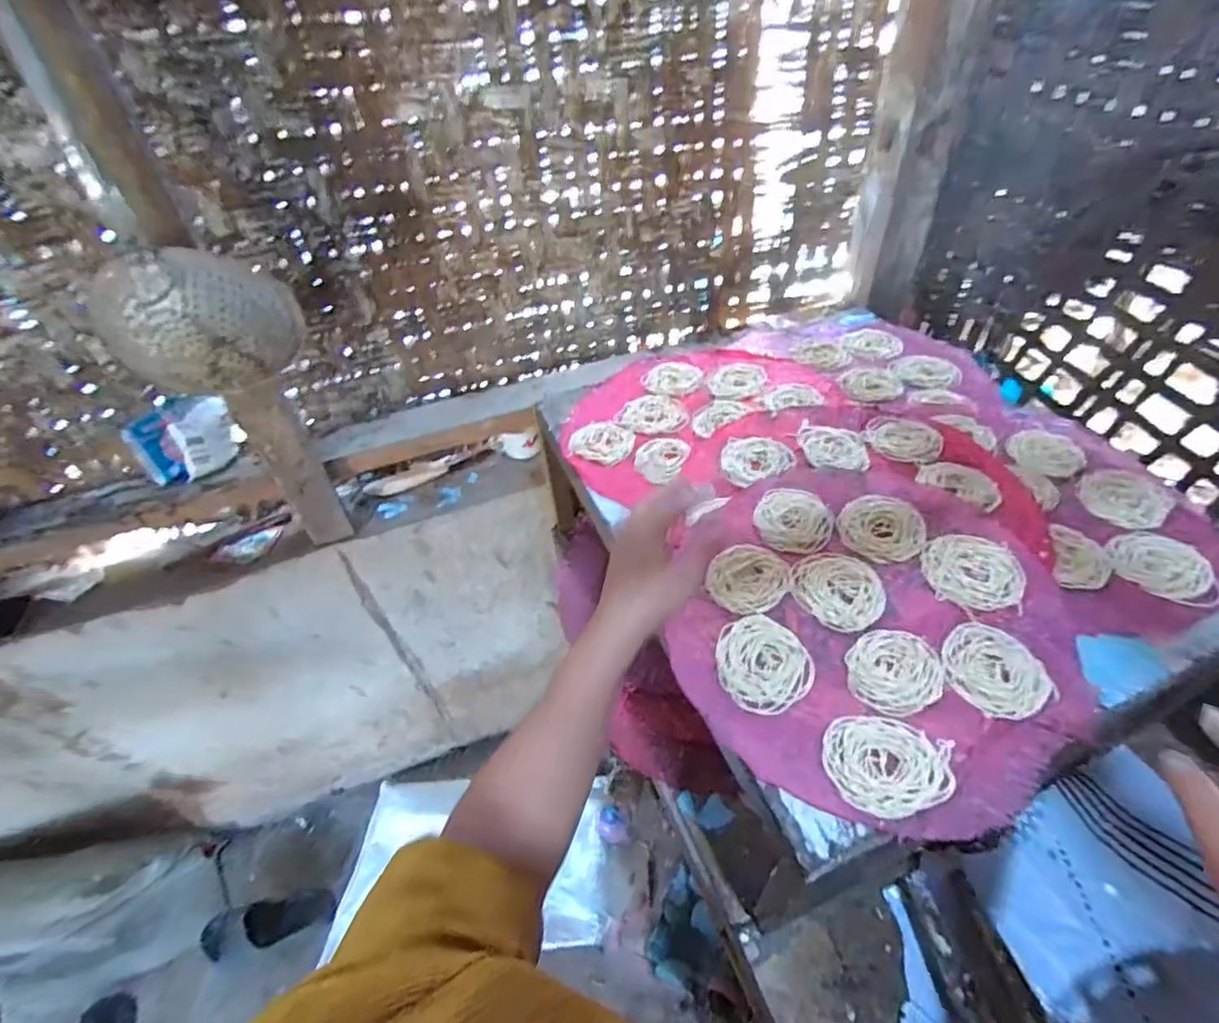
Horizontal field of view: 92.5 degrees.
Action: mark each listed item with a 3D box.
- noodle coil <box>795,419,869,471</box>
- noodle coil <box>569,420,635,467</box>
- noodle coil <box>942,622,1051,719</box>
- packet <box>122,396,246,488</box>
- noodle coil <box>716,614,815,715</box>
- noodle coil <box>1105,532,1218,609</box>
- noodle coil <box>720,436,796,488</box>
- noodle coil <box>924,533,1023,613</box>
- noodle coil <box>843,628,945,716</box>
[{"bbox_3d":[0.253,-0.075,0.659,0.074,0.004,0.073,9,47,14],"label":"noodle coil"},{"bbox_3d":[-0.008,-0.084,0.706,0.078,0.010,0.068,24,52,25],"label":"noodle coil"},{"bbox_3d":[0.305,0.124,0.464,0.070,0.005,0.074,-3,46,3],"label":"noodle coil"},{"bbox_3d":[-0.594,-0.101,0.827,0.073,0.094,0.109,16,49,19],"label":"packet"},{"bbox_3d":[0.126,0.124,0.484,0.075,0.008,0.079,-3,46,3],"label":"noodle coil"},{"bbox_3d":[0.502,0.050,0.527,0.083,0.018,0.058,30,55,29],"label":"noodle coil"},{"bbox_3d":[0.159,-0.061,0.657,0.086,0.008,0.073,-23,48,-17],"label":"noodle coil"},{"bbox_3d":[0.325,0.053,0.521,0.081,0.010,0.074,-3,46,3],"label":"noodle coil"},{"bbox_3d":[0.228,0.126,0.467,0.076,0.004,0.066,-36,53,-26],"label":"noodle coil"}]

